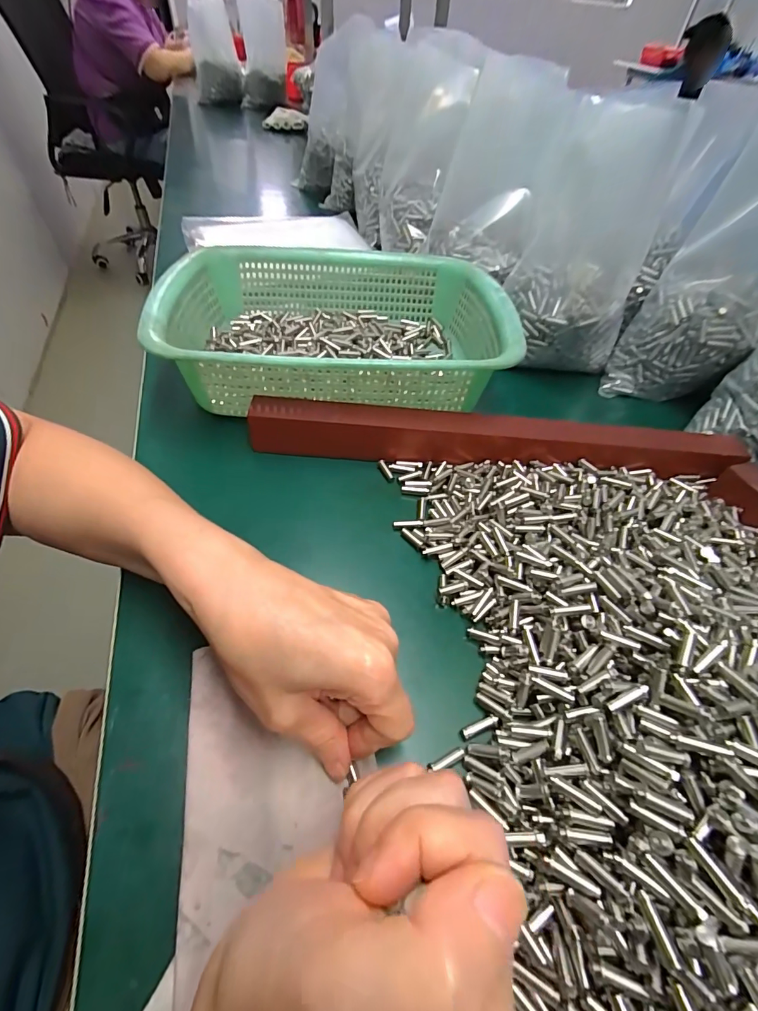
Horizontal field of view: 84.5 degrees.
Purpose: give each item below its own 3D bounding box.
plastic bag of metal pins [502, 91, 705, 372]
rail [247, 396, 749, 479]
[{"bbox_3d":[0.195,-0.237,0.395,0.122,0.190,0.097,20,52,11],"label":"plastic bag of metal pins"},{"bbox_3d":[0.092,-0.053,0.342,0.383,0.037,0.029,4,50,-2],"label":"rail"}]

